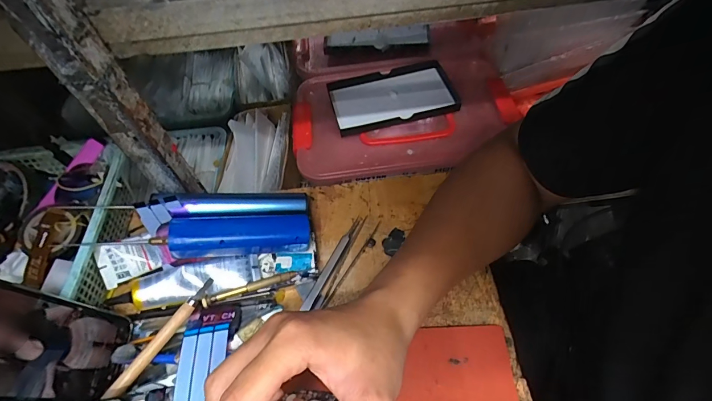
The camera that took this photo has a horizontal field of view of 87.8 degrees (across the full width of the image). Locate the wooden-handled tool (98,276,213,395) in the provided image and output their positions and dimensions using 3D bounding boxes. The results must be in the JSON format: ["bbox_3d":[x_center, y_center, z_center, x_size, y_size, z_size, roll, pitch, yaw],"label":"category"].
[{"bbox_3d":[-0.172,0.121,0.333,0.012,0.010,0.118,27,62,20],"label":"wooden-handled tool"}]

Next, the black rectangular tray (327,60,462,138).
[{"bbox_3d":[0.054,-0.157,0.554,0.176,0.019,0.106,-13,66,1],"label":"black rectangular tray"}]

